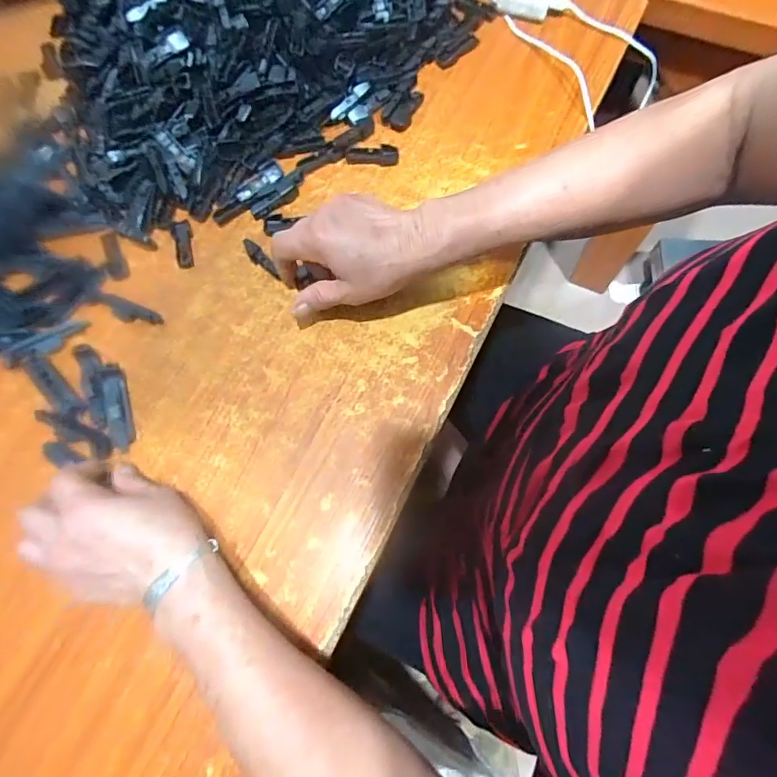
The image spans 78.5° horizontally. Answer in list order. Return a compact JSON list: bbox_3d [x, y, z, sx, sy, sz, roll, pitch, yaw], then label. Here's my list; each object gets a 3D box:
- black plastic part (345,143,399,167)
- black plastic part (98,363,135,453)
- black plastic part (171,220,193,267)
[{"bbox_3d":[-0.016,-0.228,0.462,0.050,0.009,0.018,-1,73,1],"label":"black plastic part"},{"bbox_3d":[-0.227,0.014,0.396,0.018,0.015,0.073,-17,73,-4],"label":"black plastic part"},{"bbox_3d":[-0.194,-0.136,0.450,0.018,0.007,0.051,-17,73,-4],"label":"black plastic part"}]

